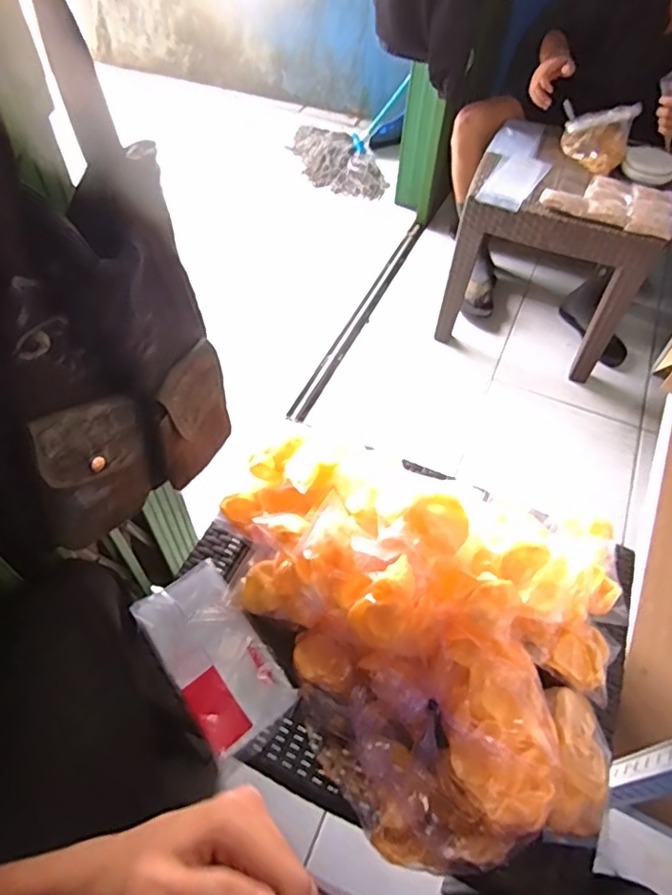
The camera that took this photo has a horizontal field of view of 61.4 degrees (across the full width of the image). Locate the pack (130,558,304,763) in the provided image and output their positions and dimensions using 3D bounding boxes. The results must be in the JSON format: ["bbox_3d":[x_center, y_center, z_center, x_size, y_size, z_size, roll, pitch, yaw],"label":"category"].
[{"bbox_3d":[-0.145,0.238,0.663,0.106,0.026,0.213,-30,62,-21],"label":"pack"}]

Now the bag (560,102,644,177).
[{"bbox_3d":[0.625,-0.747,1.354,0.150,0.123,0.090,21,56,12],"label":"bag"}]

